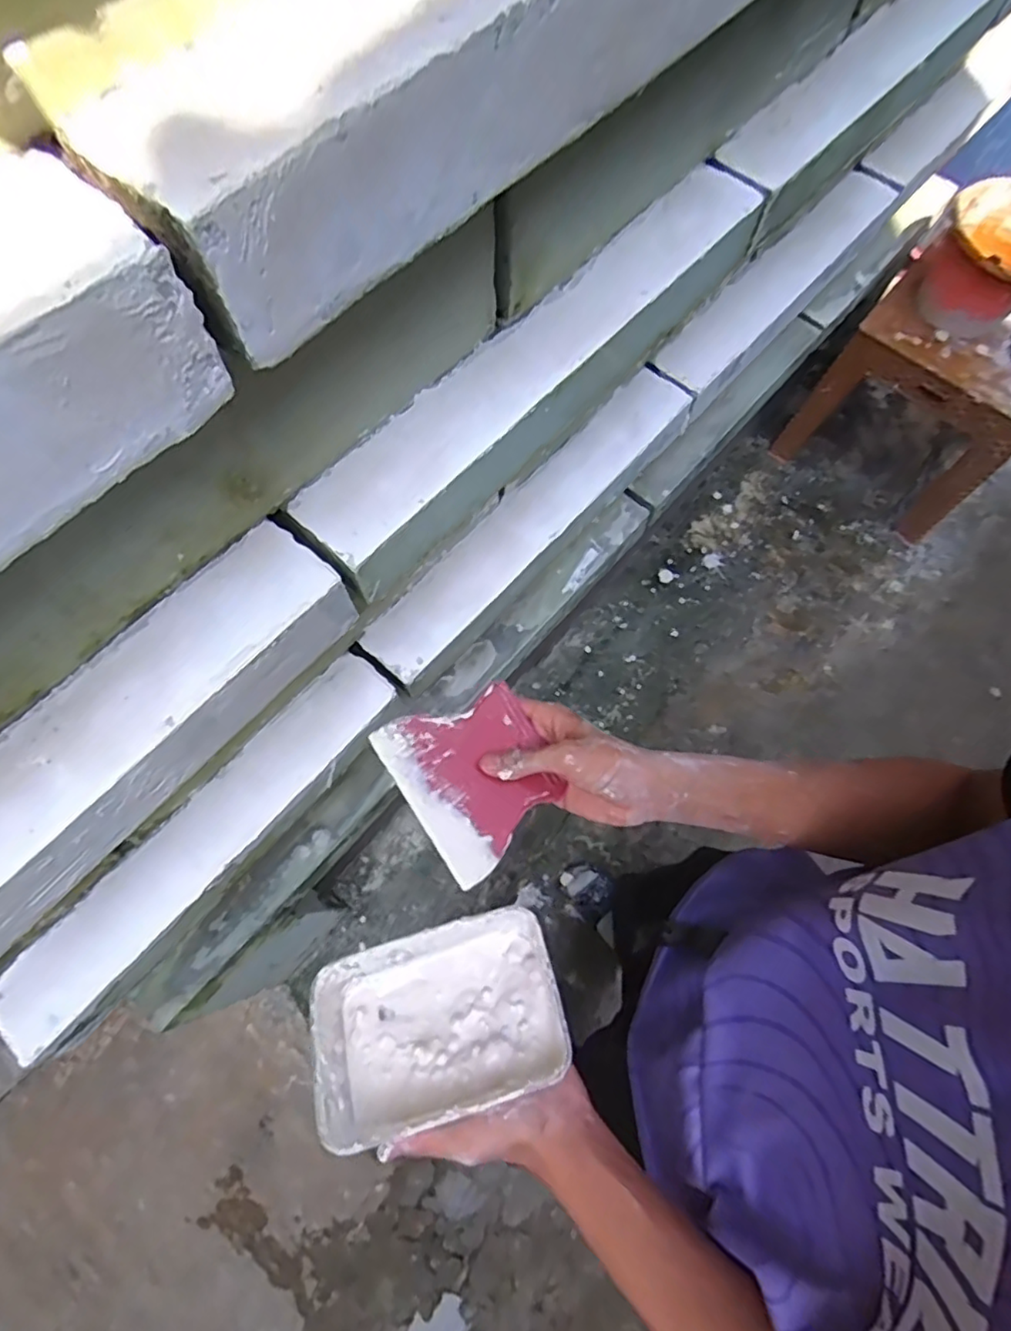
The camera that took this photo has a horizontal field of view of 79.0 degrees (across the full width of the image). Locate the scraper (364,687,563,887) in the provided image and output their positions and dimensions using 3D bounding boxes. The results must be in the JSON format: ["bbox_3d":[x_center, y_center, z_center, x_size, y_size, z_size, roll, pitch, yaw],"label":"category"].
[{"bbox_3d":[-0.020,0.076,0.441,0.104,0.010,0.117,-31,84,-25],"label":"scraper"}]

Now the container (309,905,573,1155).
[{"bbox_3d":[-0.047,0.250,0.430,0.170,0.052,0.114,-20,48,-1],"label":"container"}]

